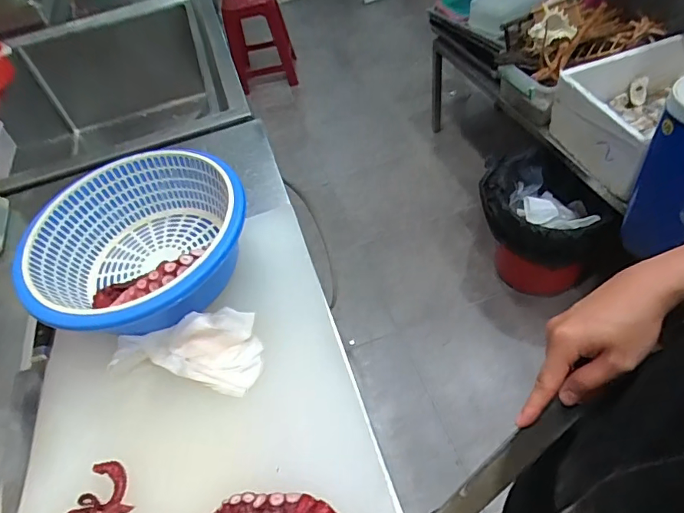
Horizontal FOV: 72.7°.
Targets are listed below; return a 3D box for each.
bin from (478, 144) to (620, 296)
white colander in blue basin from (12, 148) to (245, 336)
[{"bbox_3d":[0.588,-0.079,1.468,0.338,0.367,0.364,-2,49,2],"label":"bin"},{"bbox_3d":[-0.252,-0.017,0.601,0.269,0.129,0.255,-24,51,-9],"label":"white colander in blue basin"}]

